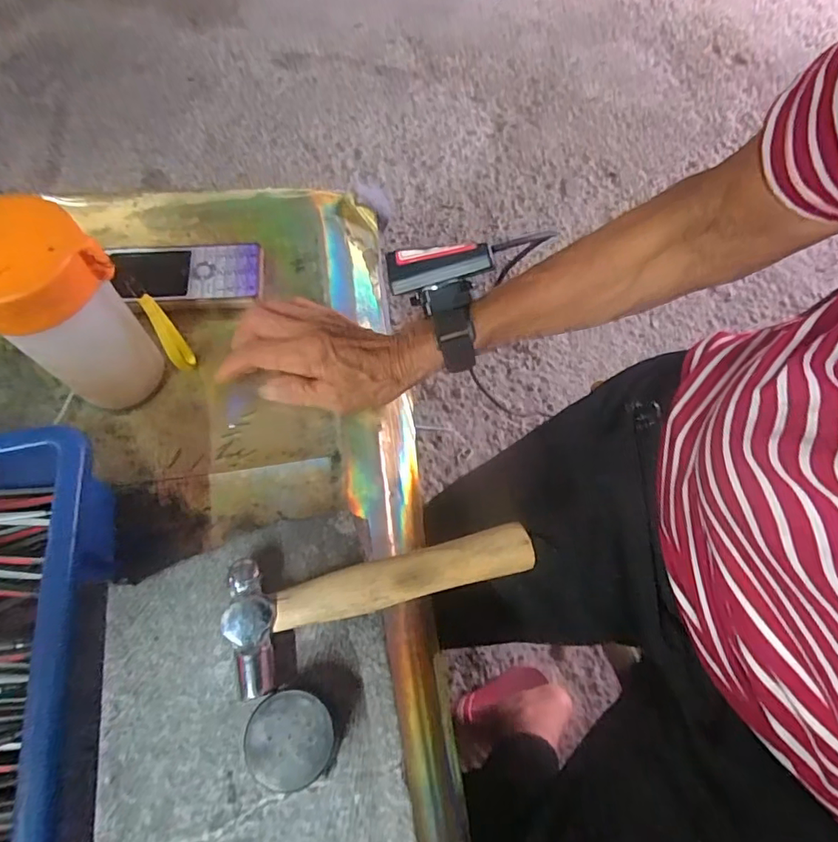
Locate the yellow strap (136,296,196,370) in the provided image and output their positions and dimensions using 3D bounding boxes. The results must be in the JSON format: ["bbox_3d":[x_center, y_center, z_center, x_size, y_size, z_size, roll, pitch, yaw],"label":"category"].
[{"bbox_3d":[-0.163,-0.055,0.345,0.014,0.074,0.009,-33,71,-17],"label":"yellow strap"}]

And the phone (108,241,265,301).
[{"bbox_3d":[-0.179,-0.115,0.405,0.113,0.007,0.053,-5,66,-6],"label":"phone"}]

